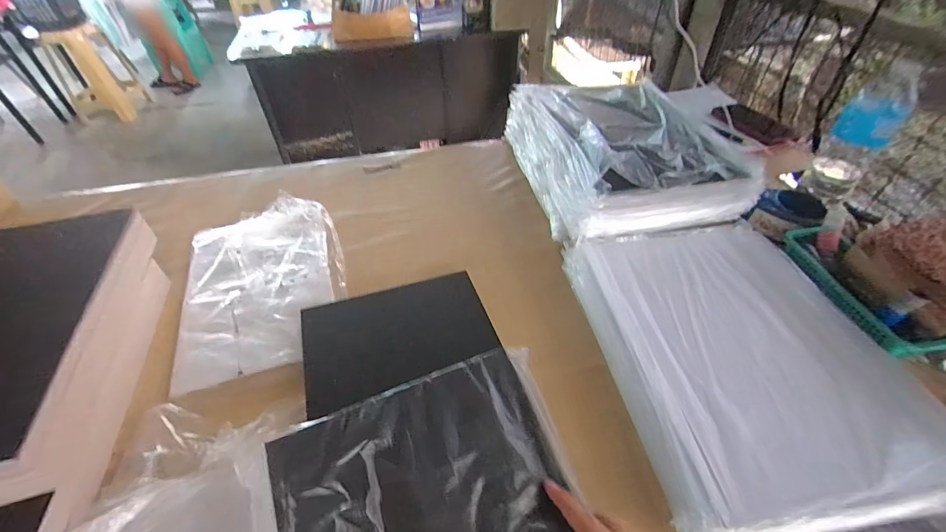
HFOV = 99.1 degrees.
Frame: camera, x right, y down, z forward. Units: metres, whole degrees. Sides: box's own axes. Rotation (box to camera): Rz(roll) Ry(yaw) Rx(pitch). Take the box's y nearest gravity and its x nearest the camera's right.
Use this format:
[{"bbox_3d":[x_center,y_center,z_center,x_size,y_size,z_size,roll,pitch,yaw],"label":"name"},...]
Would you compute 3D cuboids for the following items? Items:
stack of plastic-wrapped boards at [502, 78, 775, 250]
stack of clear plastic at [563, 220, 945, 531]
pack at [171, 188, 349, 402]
[{"bbox_3d":[0.265,-0.238,0.768,0.309,0.143,0.423,-10,45,-7],"label":"stack of plastic-wrapped boards"},{"bbox_3d":[0.336,0.095,0.510,0.324,0.046,0.401,-8,45,-5],"label":"stack of clear plastic"},{"bbox_3d":[-0.340,0.020,0.660,0.246,0.036,0.355,-16,46,-14],"label":"pack"}]

